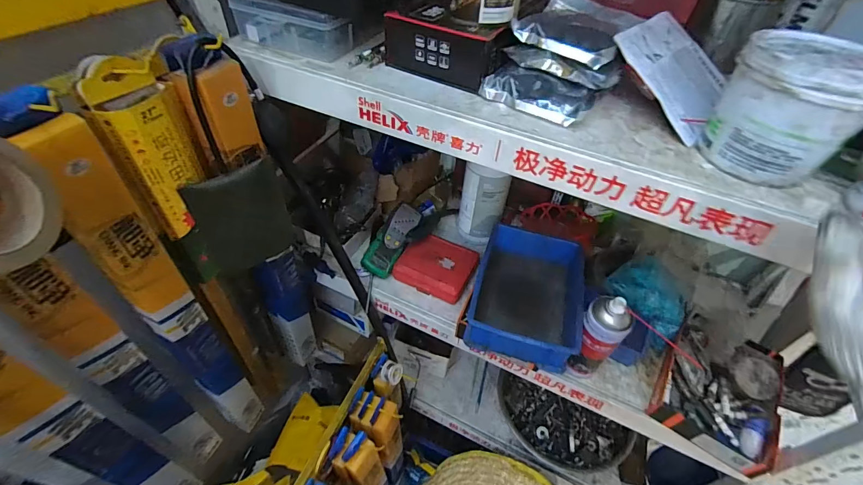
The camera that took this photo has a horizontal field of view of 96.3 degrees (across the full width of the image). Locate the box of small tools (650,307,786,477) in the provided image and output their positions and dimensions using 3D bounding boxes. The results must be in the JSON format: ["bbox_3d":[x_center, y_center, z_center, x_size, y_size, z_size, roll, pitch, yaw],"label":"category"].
[{"bbox_3d":[0.481,0.235,0.642,0.166,0.067,0.221,31,51,22],"label":"box of small tools"}]

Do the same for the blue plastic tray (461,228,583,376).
[{"bbox_3d":[0.170,0.086,0.692,0.172,0.084,0.247,15,47,9],"label":"blue plastic tray"}]

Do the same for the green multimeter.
[{"bbox_3d":[-0.080,-0.008,0.809,0.064,0.036,0.173,21,62,14],"label":"green multimeter"}]

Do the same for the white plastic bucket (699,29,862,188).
[{"bbox_3d":[0.338,-0.127,0.369,0.105,0.108,0.112,3,46,-3],"label":"white plastic bucket"}]

